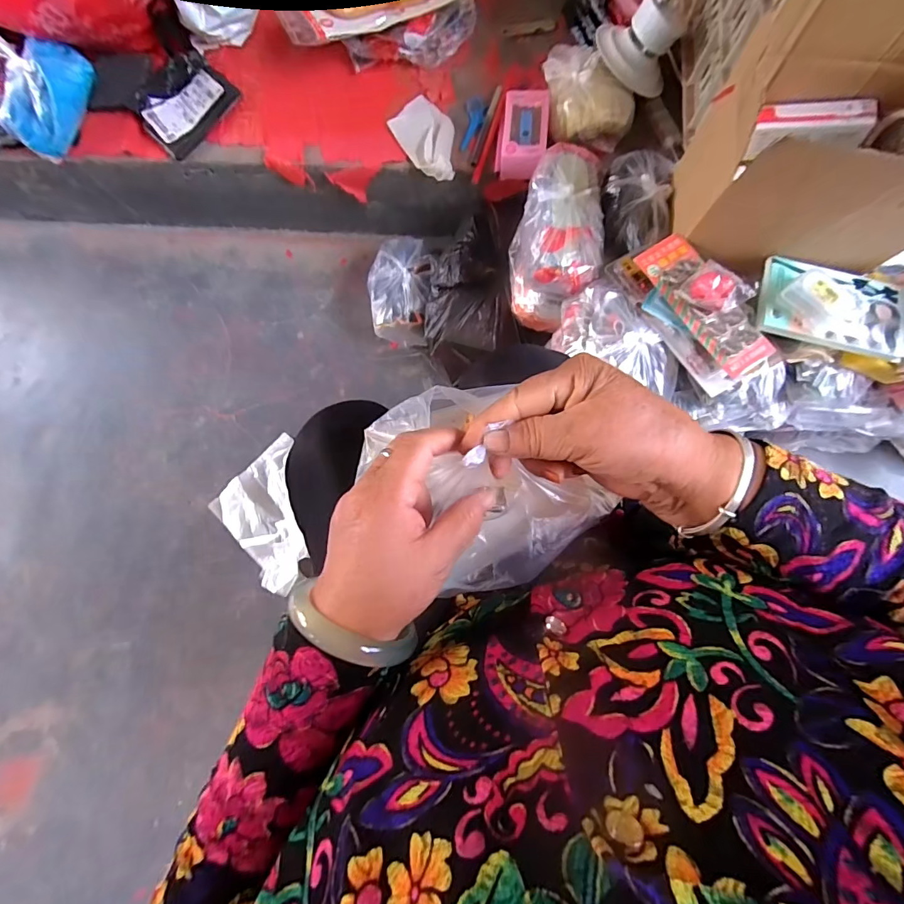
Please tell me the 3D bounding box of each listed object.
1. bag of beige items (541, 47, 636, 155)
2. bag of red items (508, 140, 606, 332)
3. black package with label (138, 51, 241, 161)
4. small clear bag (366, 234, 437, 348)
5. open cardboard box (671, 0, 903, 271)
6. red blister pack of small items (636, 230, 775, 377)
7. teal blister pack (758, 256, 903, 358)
[{"bbox_3d":[0.199,-0.523,0.640,0.117,0.060,0.142,-7,82,4],"label":"bag of beige items"},{"bbox_3d":[0.143,-0.303,0.625,0.113,0.128,0.208,0,82,5],"label":"bag of red items"},{"bbox_3d":[-0.436,-0.567,0.719,0.116,0.026,0.150,39,87,9],"label":"black package with label"},{"bbox_3d":[-0.084,-0.292,0.803,0.115,0.104,0.185,-3,82,3],"label":"small clear bag"},{"bbox_3d":[0.401,-0.311,0.459,0.242,0.179,0.182,5,83,6],"label":"open cardboard box"},{"bbox_3d":[0.295,-0.175,0.503,0.074,0.040,0.185,-36,81,-1],"label":"red blister pack of small items"},{"bbox_3d":[0.455,-0.169,0.500,0.180,0.046,0.095,12,84,6],"label":"teal blister pack"}]

